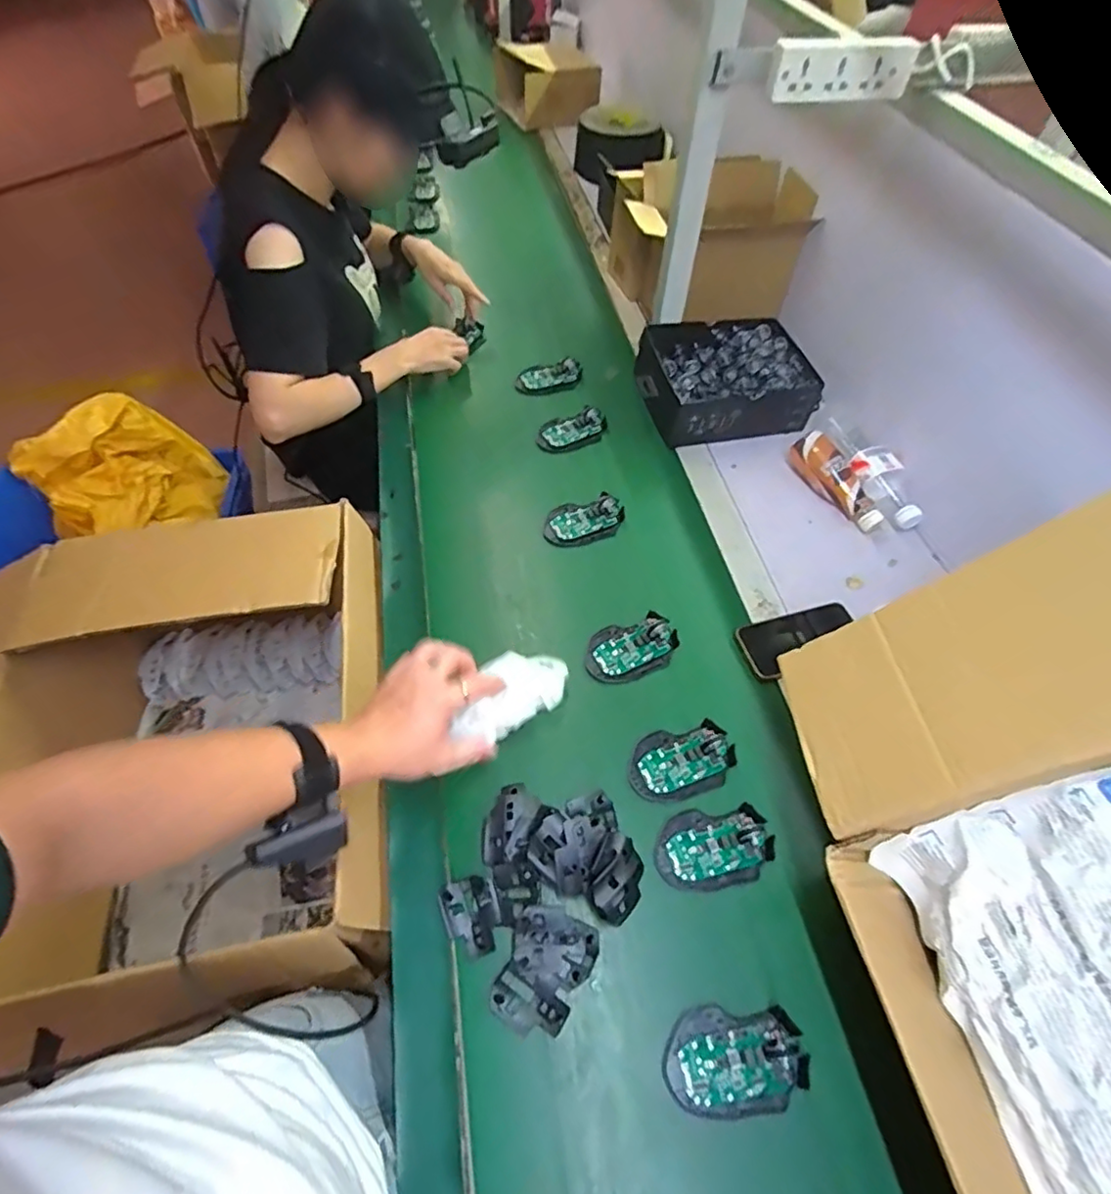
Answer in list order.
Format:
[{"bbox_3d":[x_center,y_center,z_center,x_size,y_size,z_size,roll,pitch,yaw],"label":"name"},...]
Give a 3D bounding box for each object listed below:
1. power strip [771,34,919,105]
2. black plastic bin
[{"bbox_3d":[0.332,-0.607,0.694,0.174,0.055,0.022,-7,54,-6],"label":"power strip"},{"bbox_3d":[0.263,-0.343,0.960,0.256,0.100,0.190,-8,54,-7],"label":"black plastic bin"}]

